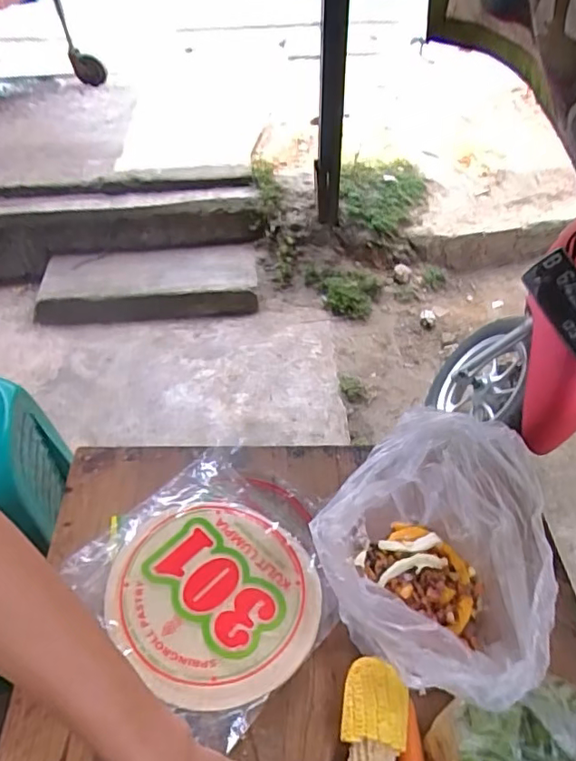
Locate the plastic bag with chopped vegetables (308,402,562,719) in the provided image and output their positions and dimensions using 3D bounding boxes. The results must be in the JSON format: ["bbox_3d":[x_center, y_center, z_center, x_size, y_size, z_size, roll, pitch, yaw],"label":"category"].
[{"bbox_3d":[0.141,0.174,0.533,0.200,0.199,0.217,30,53,27],"label":"plastic bag with chopped vegetables"}]

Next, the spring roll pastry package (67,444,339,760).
[{"bbox_3d":[-0.071,0.200,0.617,0.258,0.029,0.255,33,54,29],"label":"spring roll pastry package"}]

